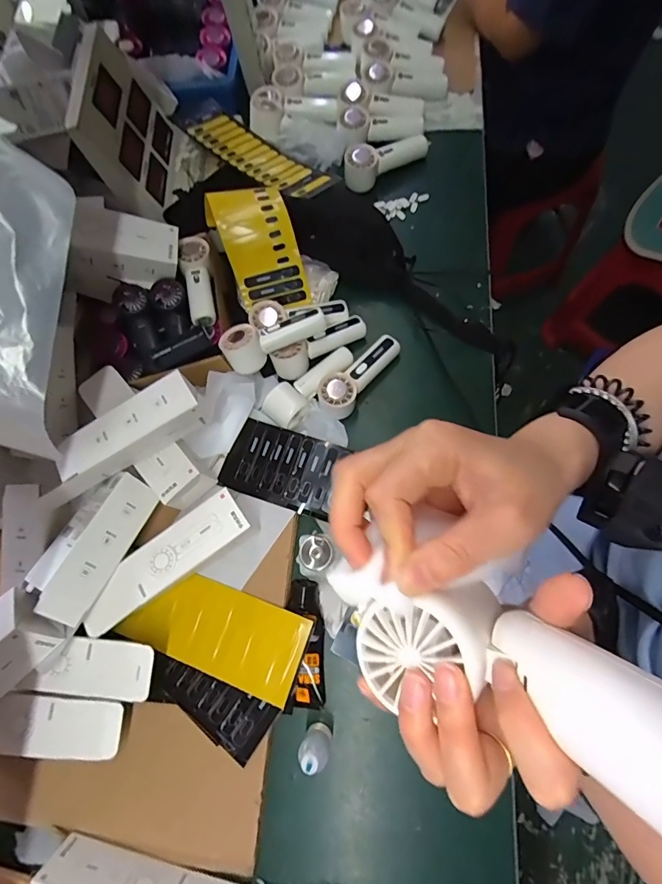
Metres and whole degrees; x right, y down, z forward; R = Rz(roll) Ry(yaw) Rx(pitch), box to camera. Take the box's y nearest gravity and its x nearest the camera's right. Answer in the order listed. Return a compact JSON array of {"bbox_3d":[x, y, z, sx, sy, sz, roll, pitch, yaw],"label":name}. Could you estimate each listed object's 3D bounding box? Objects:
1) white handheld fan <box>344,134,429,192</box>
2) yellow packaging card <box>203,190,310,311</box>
[{"bbox_3d":[0.093,-0.519,0.779,0.173,0.048,0.064,-36,74,-5],"label":"white handheld fan"},{"bbox_3d":[-0.113,-0.303,0.694,0.114,0.025,0.182,-14,113,5],"label":"yellow packaging card"}]

